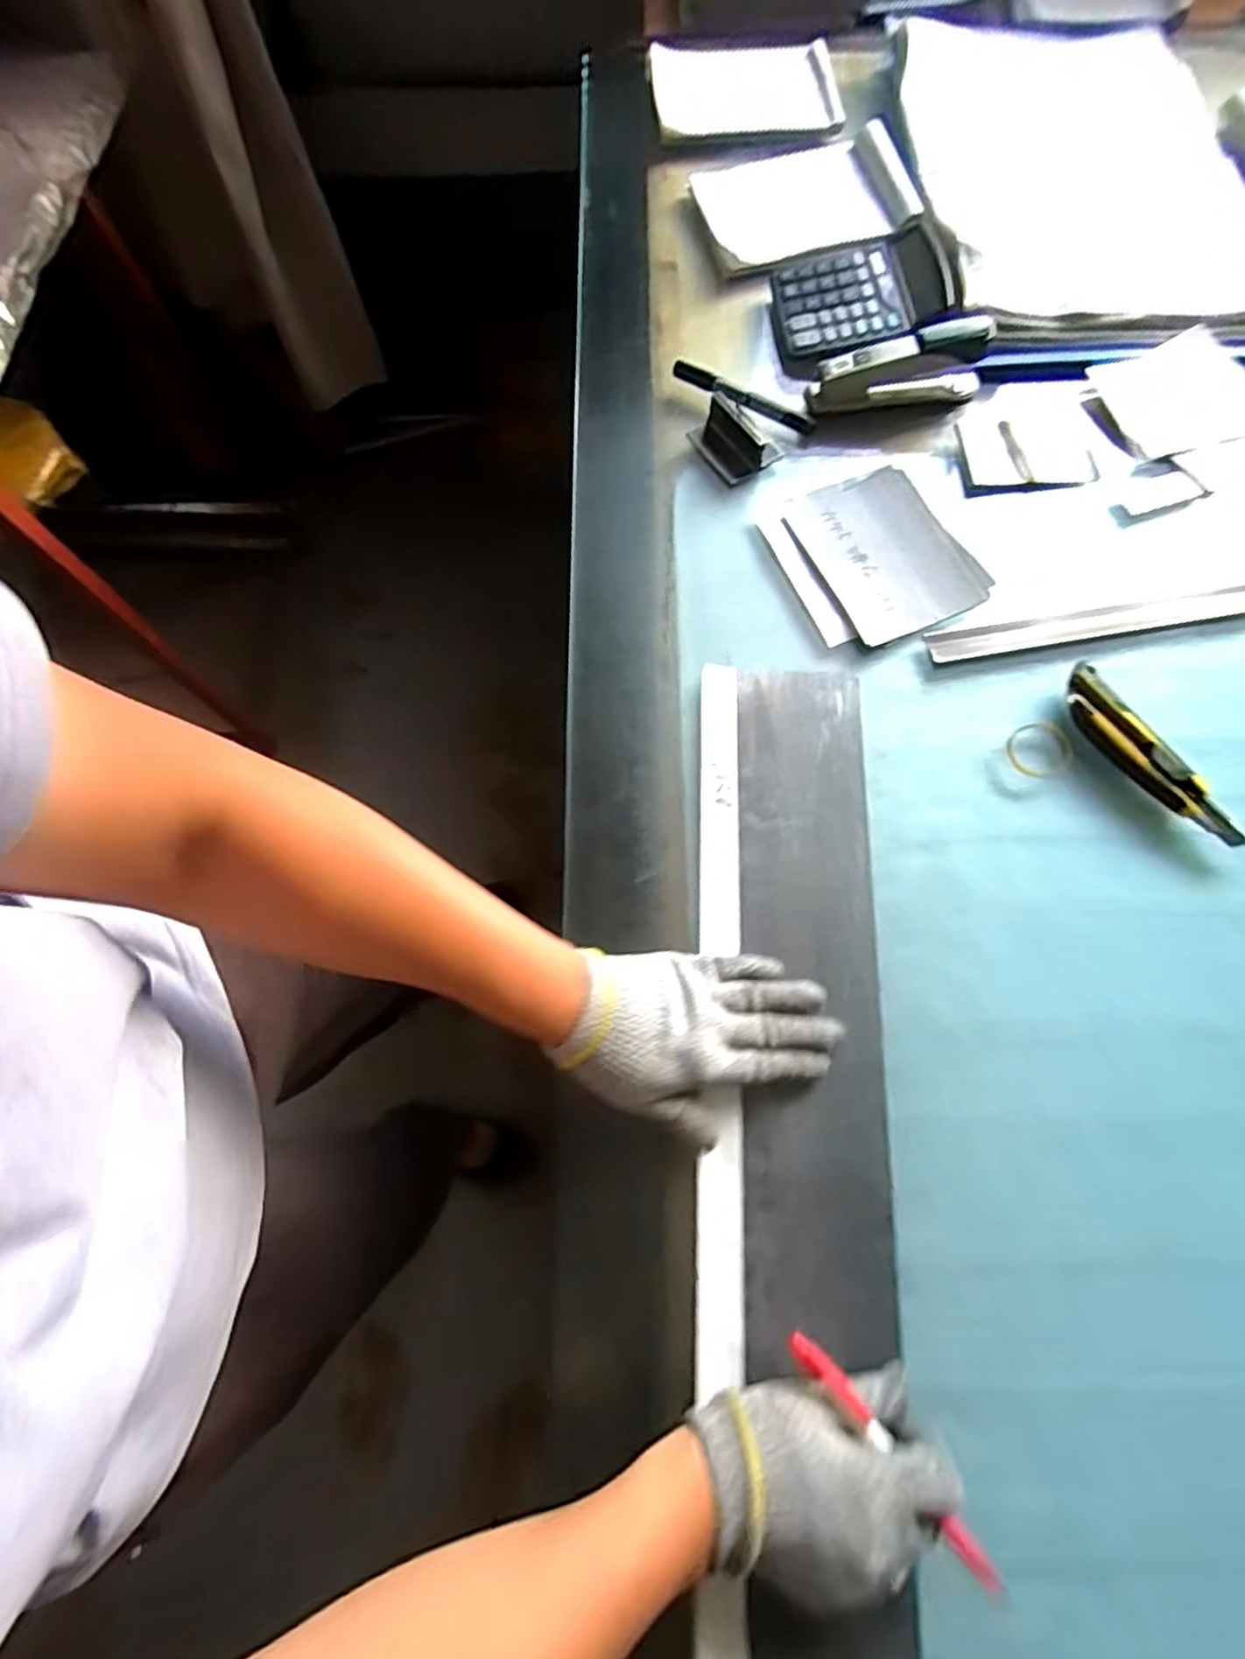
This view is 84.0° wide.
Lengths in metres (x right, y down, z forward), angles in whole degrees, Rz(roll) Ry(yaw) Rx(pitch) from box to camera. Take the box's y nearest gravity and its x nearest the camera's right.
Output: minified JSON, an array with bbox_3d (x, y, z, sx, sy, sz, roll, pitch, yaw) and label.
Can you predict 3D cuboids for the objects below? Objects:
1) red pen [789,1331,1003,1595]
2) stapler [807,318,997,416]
[{"bbox_3d":[0.136,0.320,0.353,0.015,0.011,0.132,-39,71,-12],"label":"red pen"},{"bbox_3d":[0.243,-0.399,0.602,0.146,0.052,0.041,-11,73,-5],"label":"stapler"}]

